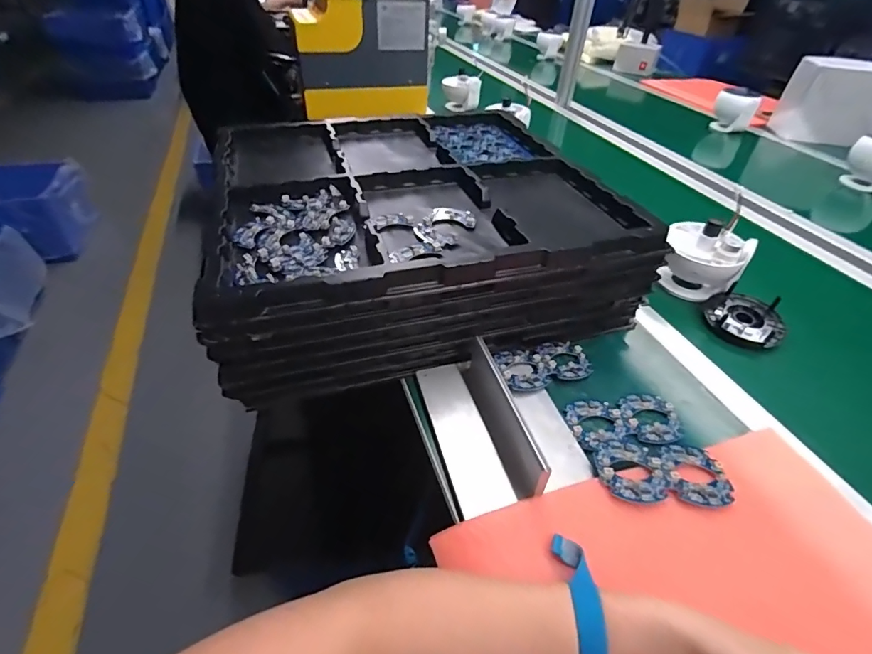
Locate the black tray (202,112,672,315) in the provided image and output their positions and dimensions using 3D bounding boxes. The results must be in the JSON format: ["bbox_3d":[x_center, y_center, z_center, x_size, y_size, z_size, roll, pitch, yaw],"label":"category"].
[{"bbox_3d":[-0.043,-0.215,0.650,0.517,0.044,0.518,-9,43,-15],"label":"black tray"}]

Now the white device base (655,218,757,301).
[{"bbox_3d":[0.410,-0.107,0.687,0.115,0.104,0.098,20,44,18],"label":"white device base"}]

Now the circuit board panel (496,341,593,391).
[{"bbox_3d":[0.134,0.045,0.545,0.123,0.010,0.067,-12,44,-17],"label":"circuit board panel"}]

